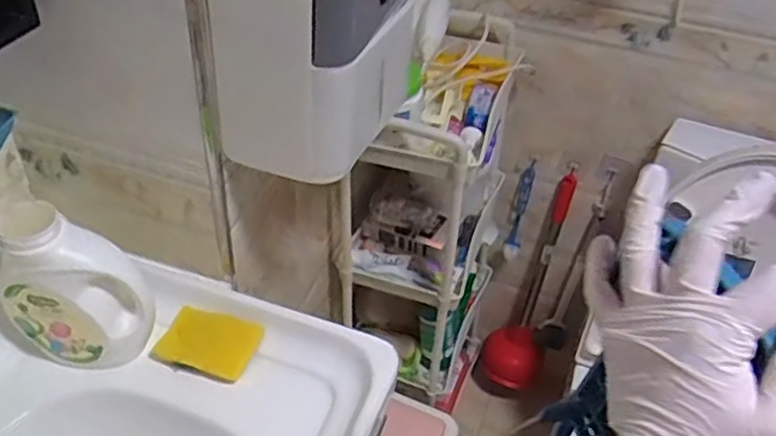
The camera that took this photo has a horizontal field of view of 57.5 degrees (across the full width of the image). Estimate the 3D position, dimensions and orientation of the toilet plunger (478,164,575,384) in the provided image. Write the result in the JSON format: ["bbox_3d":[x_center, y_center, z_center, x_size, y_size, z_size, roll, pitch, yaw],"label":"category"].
[{"bbox_3d":[0.296,0.152,1.462,0.118,0.553,0.090,-13,44,-19],"label":"toilet plunger"}]

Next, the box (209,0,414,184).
[{"bbox_3d":[-0.064,-0.190,0.692,0.124,0.225,0.199,17,42,13],"label":"box"}]

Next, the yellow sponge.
[{"bbox_3d":[-0.201,0.139,0.787,0.110,0.024,0.072,15,69,5],"label":"yellow sponge"}]

